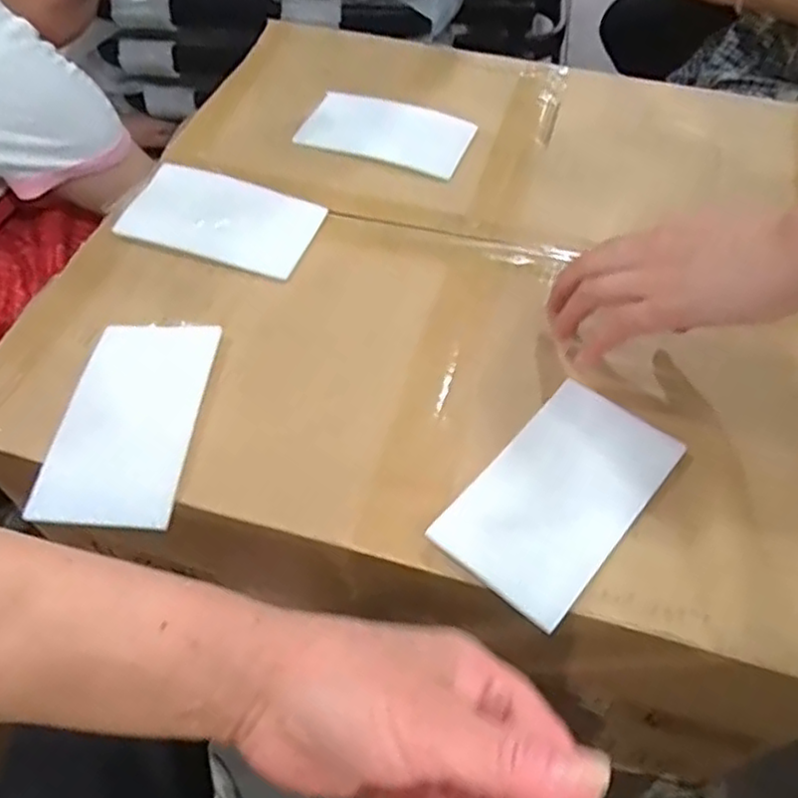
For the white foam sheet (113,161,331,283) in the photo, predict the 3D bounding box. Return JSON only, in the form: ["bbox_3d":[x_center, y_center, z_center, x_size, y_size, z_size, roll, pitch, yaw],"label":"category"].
[{"bbox_3d":[-0.132,-0.135,0.526,0.137,0.010,0.074,16,66,2],"label":"white foam sheet"}]

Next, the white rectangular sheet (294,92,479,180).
[{"bbox_3d":[-0.011,-0.229,0.597,0.138,0.016,0.069,17,56,12],"label":"white rectangular sheet"}]

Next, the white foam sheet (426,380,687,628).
[{"bbox_3d":[0.089,0.052,0.388,0.079,0.013,0.138,34,61,22],"label":"white foam sheet"}]

